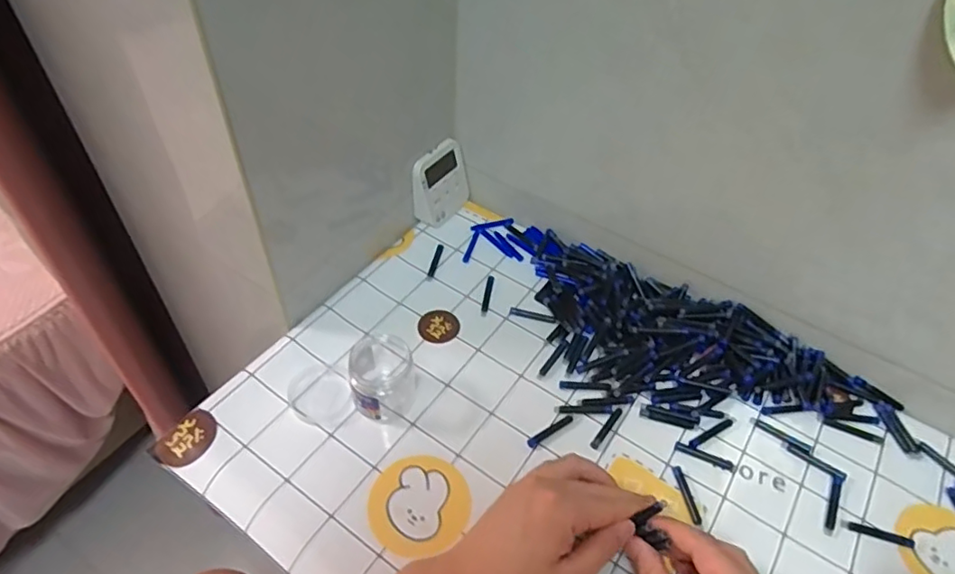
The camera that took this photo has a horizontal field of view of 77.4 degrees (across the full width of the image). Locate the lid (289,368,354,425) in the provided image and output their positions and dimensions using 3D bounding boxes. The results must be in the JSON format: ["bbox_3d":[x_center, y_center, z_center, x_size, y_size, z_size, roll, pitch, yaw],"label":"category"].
[{"bbox_3d":[-0.136,0.093,0.515,0.049,0.009,0.055,-29,56,-26],"label":"lid"}]

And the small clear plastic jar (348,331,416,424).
[{"bbox_3d":[-0.080,0.072,0.501,0.054,0.045,0.070,-5,49,-8],"label":"small clear plastic jar"}]

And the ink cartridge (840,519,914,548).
[{"bbox_3d":[0.311,0.191,0.463,0.052,0.004,0.007,15,49,10],"label":"ink cartridge"}]

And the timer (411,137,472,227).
[{"bbox_3d":[-0.041,-0.114,0.663,0.035,0.076,0.074,26,52,18],"label":"timer"}]

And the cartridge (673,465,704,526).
[{"bbox_3d":[0.168,0.166,0.476,0.009,0.004,0.046,-5,49,-8],"label":"cartridge"}]

